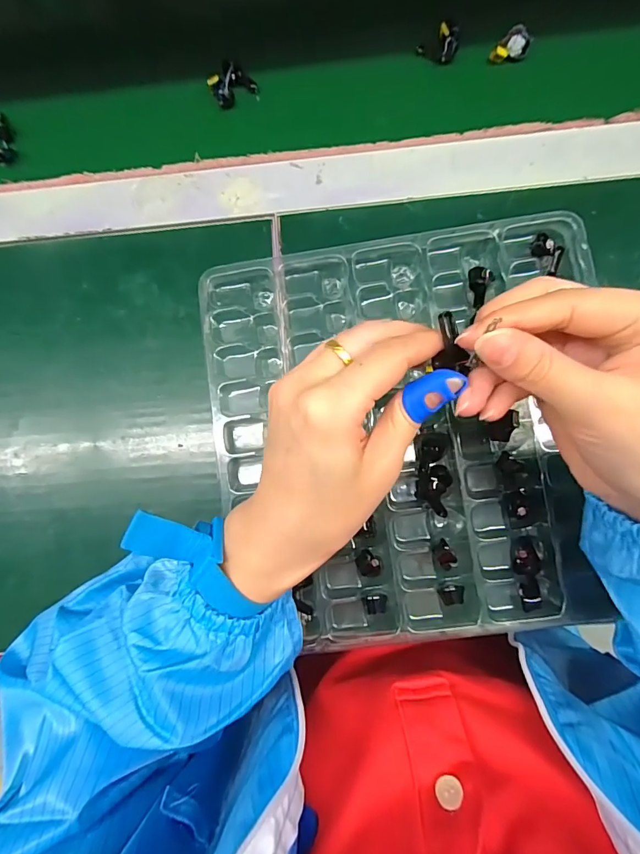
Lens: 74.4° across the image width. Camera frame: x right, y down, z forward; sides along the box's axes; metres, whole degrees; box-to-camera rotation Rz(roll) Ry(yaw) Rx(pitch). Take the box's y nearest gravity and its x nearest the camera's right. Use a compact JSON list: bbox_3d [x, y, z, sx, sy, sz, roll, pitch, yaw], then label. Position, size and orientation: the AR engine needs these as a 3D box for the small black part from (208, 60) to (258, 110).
[{"bbox_3d":[-0.068,-0.267,0.328,0.033,0.012,0.024,-28,82,6],"label":"small black part"}]

